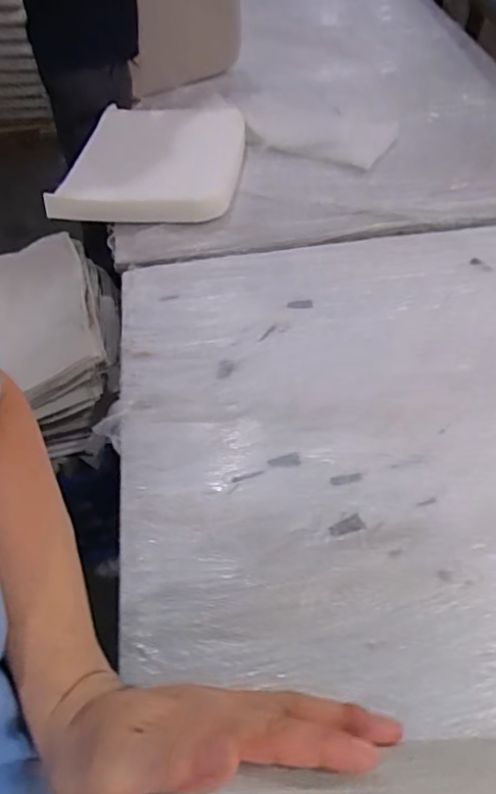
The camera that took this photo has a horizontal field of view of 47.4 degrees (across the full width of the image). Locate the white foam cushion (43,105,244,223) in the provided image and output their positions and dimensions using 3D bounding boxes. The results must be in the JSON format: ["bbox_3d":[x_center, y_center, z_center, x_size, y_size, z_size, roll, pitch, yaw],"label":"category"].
[{"bbox_3d":[-0.233,-0.591,1.421,0.432,0.071,0.463,5,52,8],"label":"white foam cushion"}]

